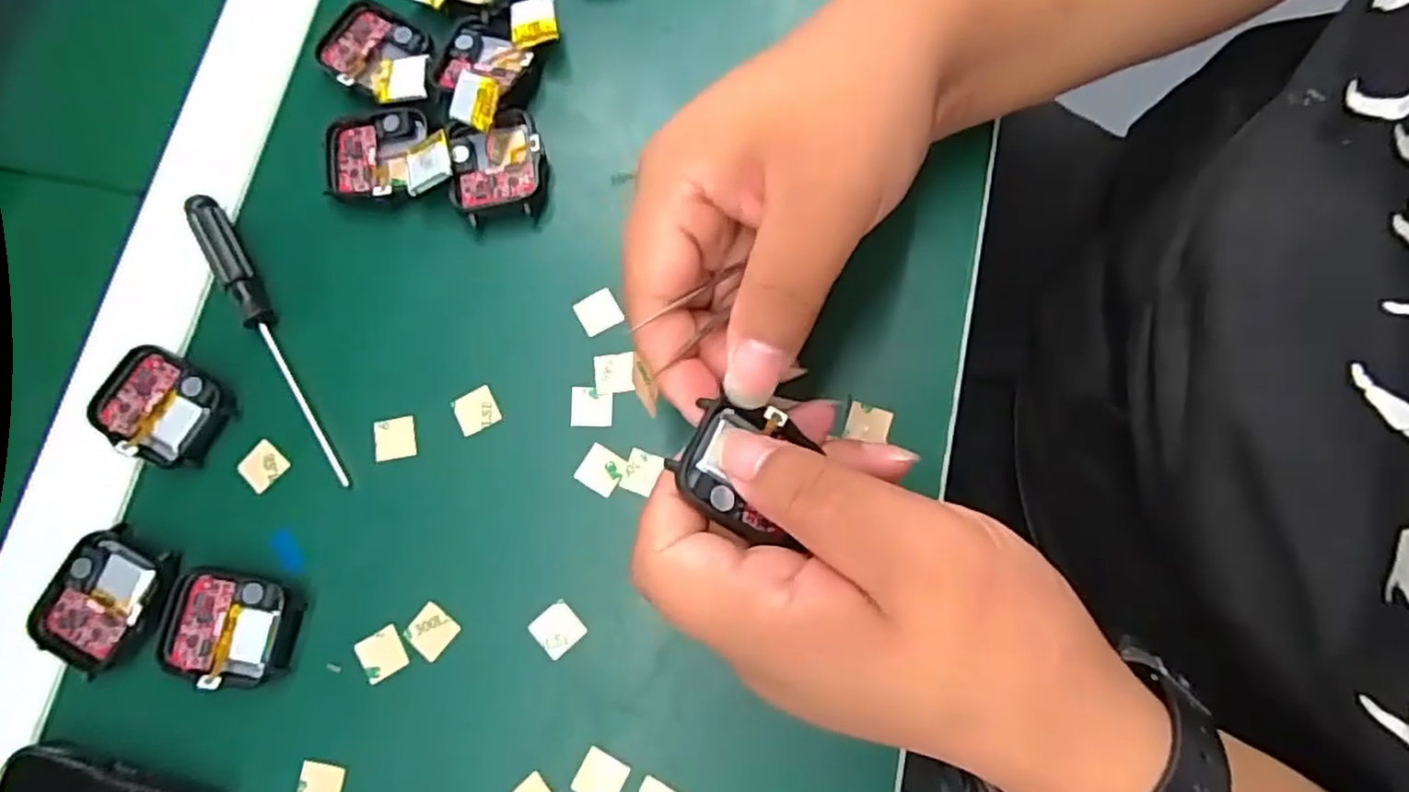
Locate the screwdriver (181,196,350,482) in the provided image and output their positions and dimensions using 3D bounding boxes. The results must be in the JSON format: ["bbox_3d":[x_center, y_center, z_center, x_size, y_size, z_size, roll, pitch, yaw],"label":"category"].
[{"bbox_3d":[-0.169,-0.023,0.276,0.011,0.011,0.130,-31,78,-5],"label":"screwdriver"}]

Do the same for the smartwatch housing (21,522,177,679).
[{"bbox_3d":[-0.214,0.073,0.256,0.041,0.006,0.045,24,79,7],"label":"smartwatch housing"}]

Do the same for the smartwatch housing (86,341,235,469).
[{"bbox_3d":[-0.208,0.003,0.272,0.049,0.010,0.038,25,79,7],"label":"smartwatch housing"}]

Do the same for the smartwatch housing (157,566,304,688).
[{"bbox_3d":[-0.168,0.082,0.253,0.045,0.008,0.037,9,78,4],"label":"smartwatch housing"}]

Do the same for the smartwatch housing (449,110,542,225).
[{"bbox_3d":[-0.083,-0.093,0.288,0.038,0.011,0.045,-12,78,-1],"label":"smartwatch housing"}]

